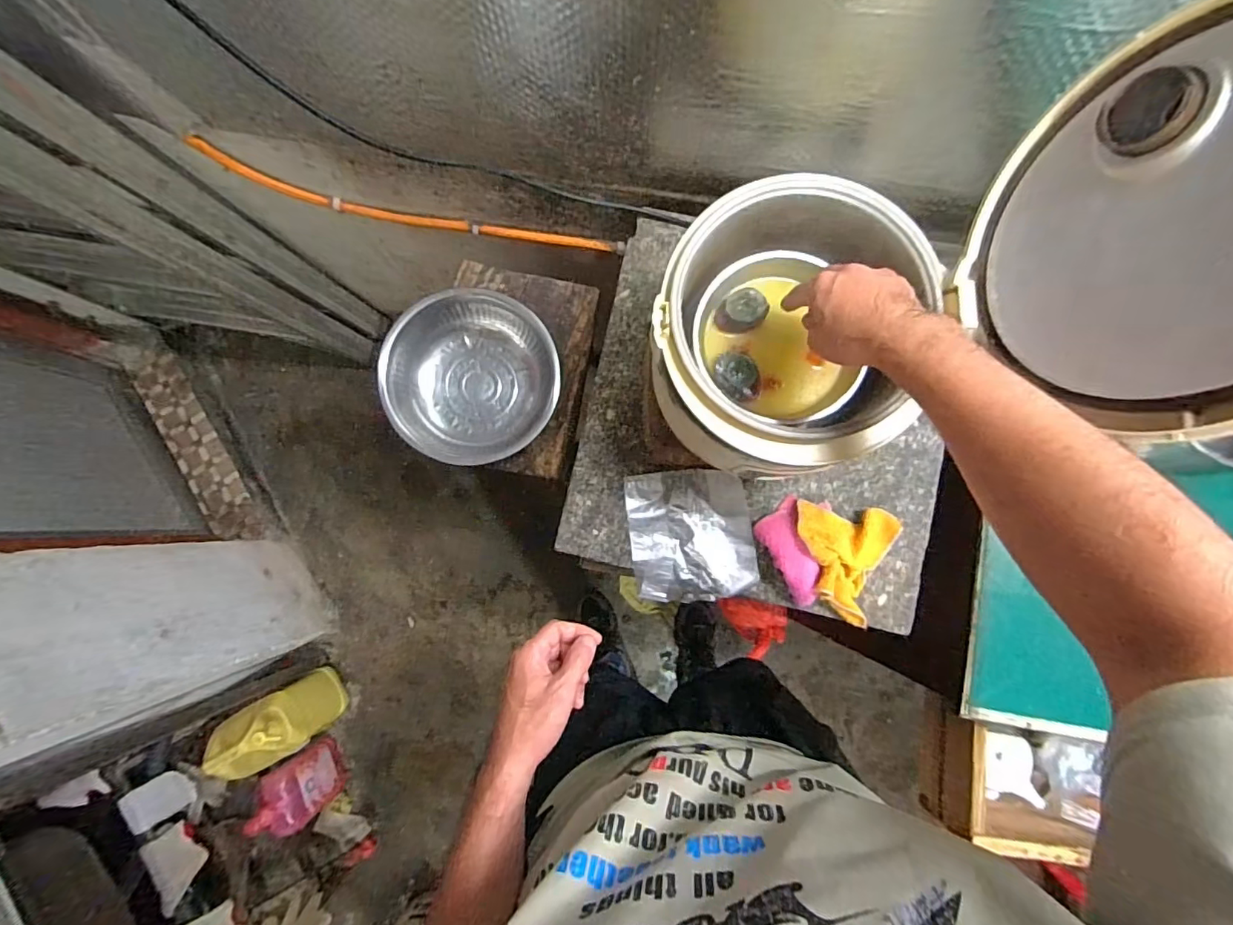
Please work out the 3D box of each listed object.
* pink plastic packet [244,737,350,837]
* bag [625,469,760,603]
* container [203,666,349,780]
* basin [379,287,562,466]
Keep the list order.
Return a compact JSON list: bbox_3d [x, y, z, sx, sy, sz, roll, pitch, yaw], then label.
[{"bbox_3d":[-0.750,0.778,1.250,0.117,0.237,0.145,-38,85,-4],"label":"pink plastic packet"},{"bbox_3d":[0.092,0.090,0.646,0.147,0.011,0.159,-7,86,3],"label":"bag"},{"bbox_3d":[-0.781,0.609,1.233,0.209,0.295,0.145,-31,85,-3],"label":"container"},{"bbox_3d":[-0.198,-0.112,0.741,0.231,0.095,0.225,7,84,1],"label":"basin"}]

